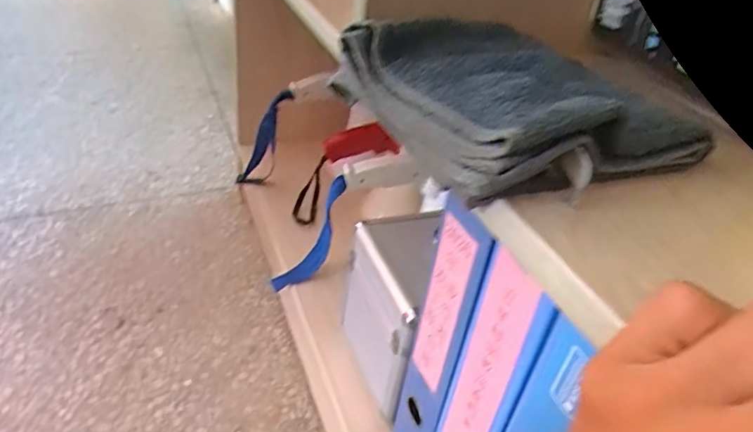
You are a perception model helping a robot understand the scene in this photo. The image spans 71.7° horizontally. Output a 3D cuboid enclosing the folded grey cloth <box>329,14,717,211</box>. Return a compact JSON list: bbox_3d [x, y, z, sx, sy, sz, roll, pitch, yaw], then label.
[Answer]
[{"bbox_3d":[0.074,-0.071,0.298,0.150,0.041,0.164,-17,43,-27],"label":"folded grey cloth"}]

